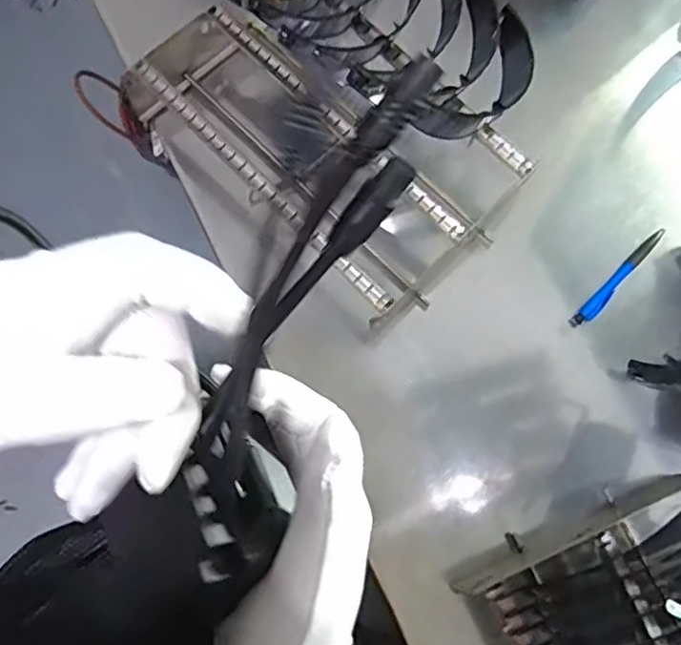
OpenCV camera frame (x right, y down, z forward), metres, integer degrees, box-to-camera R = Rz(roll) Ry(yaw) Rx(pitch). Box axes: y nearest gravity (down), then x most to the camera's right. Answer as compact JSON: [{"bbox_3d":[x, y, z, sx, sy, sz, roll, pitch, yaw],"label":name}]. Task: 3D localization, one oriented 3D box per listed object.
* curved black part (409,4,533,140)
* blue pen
[{"bbox_3d":[0.123,-0.199,0.542,0.056,0.033,0.131,38,78,8],"label":"curved black part"},{"bbox_3d":[0.254,-0.042,0.576,0.128,0.013,0.014,-43,80,-11],"label":"blue pen"}]

